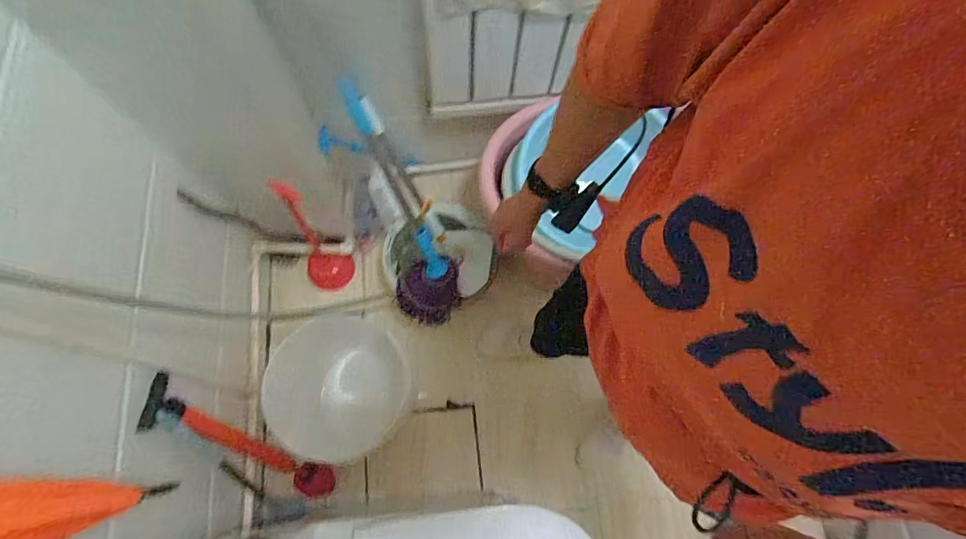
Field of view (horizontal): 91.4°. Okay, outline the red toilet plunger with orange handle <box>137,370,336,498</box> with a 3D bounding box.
[{"bbox_3d":[-0.509,0.374,1.018,0.074,0.509,0.101,-47,45,-15],"label":"red toilet plunger with orange handle"}]

